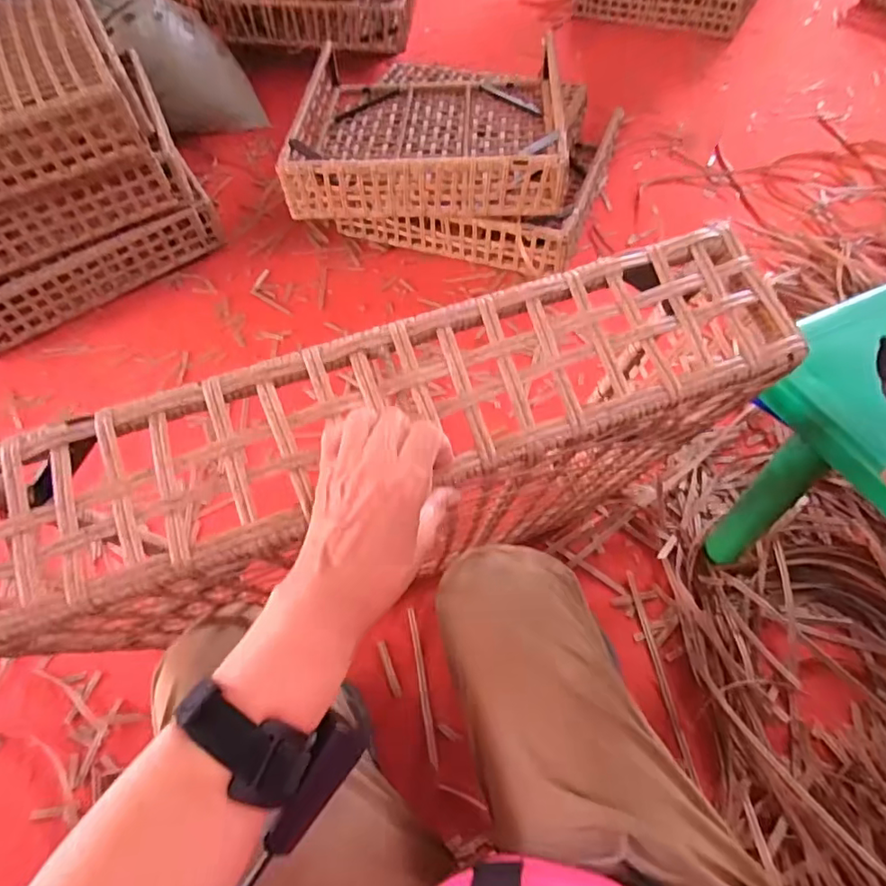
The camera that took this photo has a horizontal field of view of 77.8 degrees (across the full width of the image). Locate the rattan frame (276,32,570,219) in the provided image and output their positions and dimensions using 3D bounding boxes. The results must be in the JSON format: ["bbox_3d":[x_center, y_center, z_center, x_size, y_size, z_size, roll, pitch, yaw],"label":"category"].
[{"bbox_3d":[-0.028,-0.863,1.452,0.656,0.148,0.705,2,57,4],"label":"rattan frame"}]

